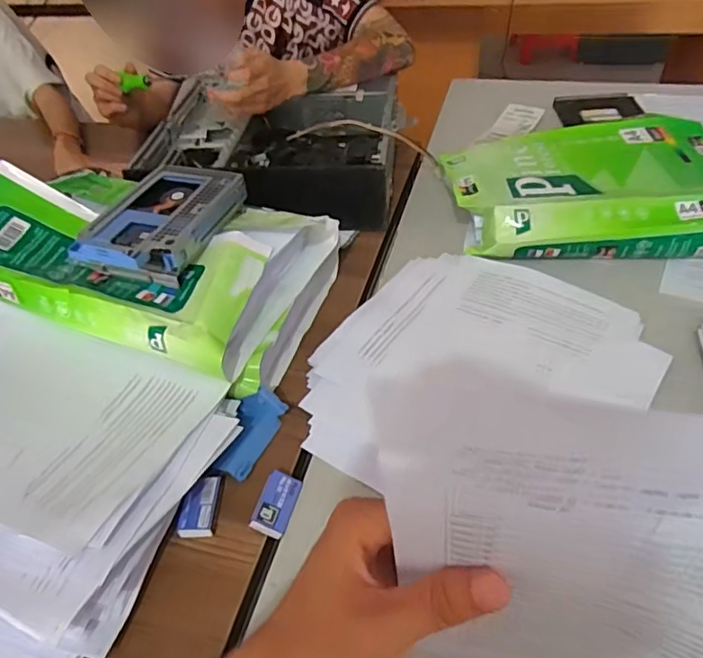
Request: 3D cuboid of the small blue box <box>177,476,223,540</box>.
[{"bbox_3d":[-0.131,0.153,0.484,0.031,0.007,0.054,8,51,-9],"label":"small blue box"}]

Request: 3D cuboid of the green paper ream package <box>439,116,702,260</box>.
[{"bbox_3d":[0.322,-0.208,0.758,0.373,0.062,0.298,0,46,5],"label":"green paper ream package"}]

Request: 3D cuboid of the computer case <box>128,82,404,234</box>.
[{"bbox_3d":[-0.118,-0.294,0.876,0.359,0.094,0.321,1,46,6],"label":"computer case"}]

